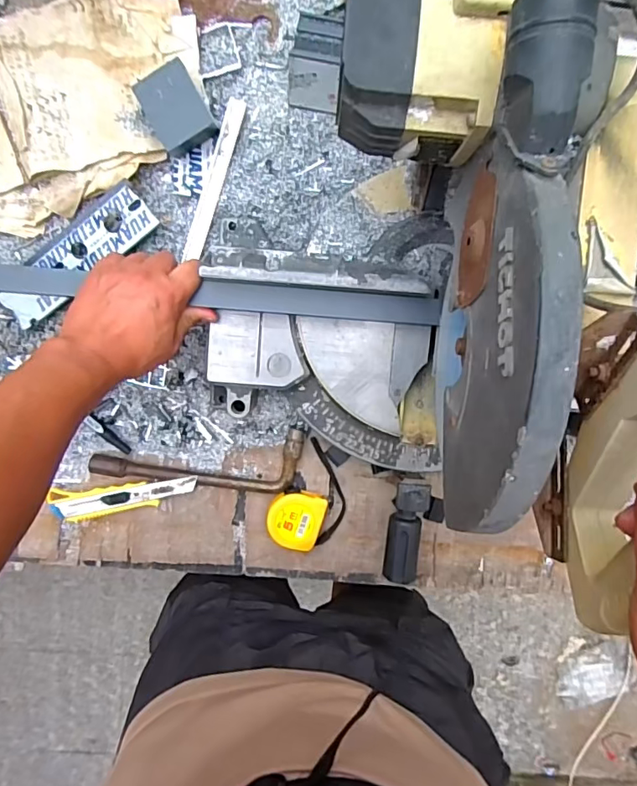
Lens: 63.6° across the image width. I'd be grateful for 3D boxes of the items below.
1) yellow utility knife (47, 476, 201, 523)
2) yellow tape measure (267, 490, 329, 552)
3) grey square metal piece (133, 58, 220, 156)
[{"bbox_3d":[-0.237,0.130,0.630,0.178,0.017,0.039,-8,95,1],"label":"yellow utility knife"},{"bbox_3d":[-0.026,0.154,0.629,0.068,0.033,0.068,10,95,-1],"label":"yellow tape measure"},{"bbox_3d":[-0.161,-0.318,0.576,0.064,0.030,0.075,-29,95,3],"label":"grey square metal piece"}]

